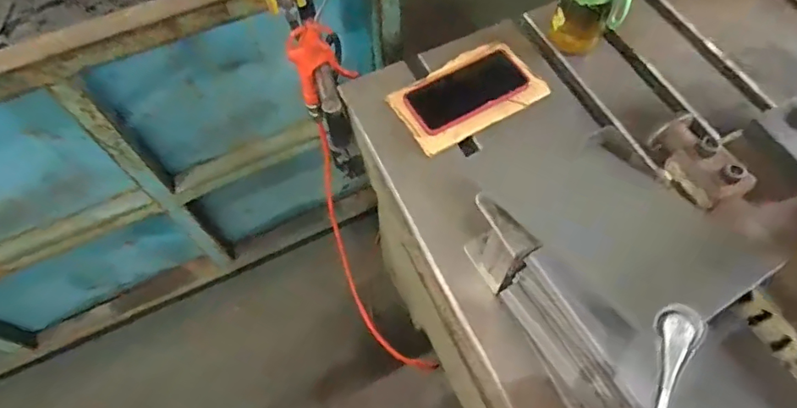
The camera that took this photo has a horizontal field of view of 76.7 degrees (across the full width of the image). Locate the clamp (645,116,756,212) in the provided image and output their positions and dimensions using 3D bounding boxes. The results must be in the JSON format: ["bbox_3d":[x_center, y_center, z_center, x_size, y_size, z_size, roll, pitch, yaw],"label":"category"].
[{"bbox_3d":[0.275,-0.041,0.464,0.041,0.051,0.091,-23,64,-10],"label":"clamp"}]

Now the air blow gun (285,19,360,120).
[{"bbox_3d":[-0.112,-0.202,0.747,0.087,0.157,0.030,-39,68,-17],"label":"air blow gun"}]

